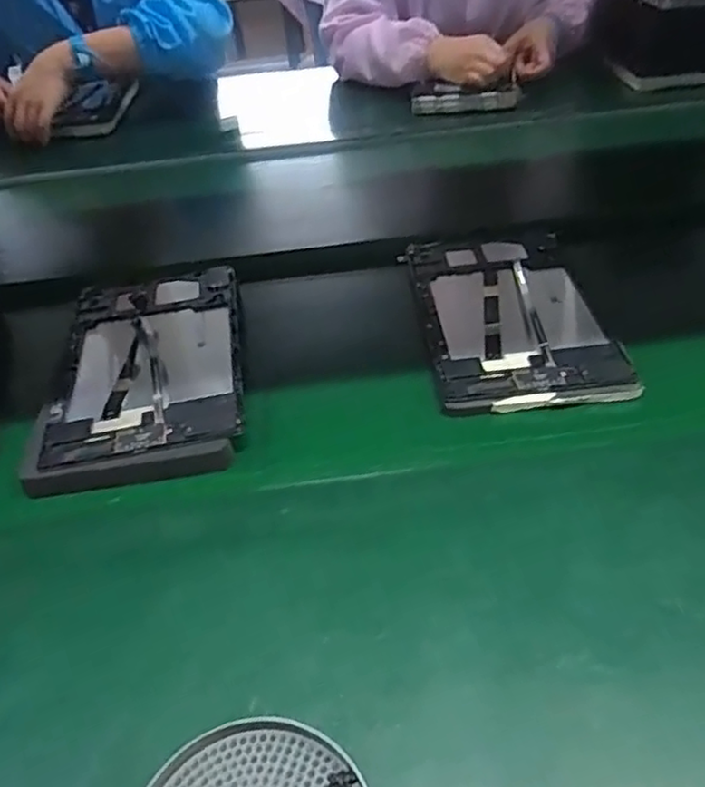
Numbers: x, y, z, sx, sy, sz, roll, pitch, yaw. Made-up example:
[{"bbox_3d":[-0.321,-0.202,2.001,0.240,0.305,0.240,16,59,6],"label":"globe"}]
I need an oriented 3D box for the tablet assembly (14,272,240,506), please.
[{"bbox_3d":[-0.178,-0.025,0.569,0.159,0.036,0.245,-9,41,-4],"label":"tablet assembly"}]

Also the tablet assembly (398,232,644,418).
[{"bbox_3d":[0.137,-0.076,0.599,0.151,0.022,0.251,-6,41,0],"label":"tablet assembly"}]

